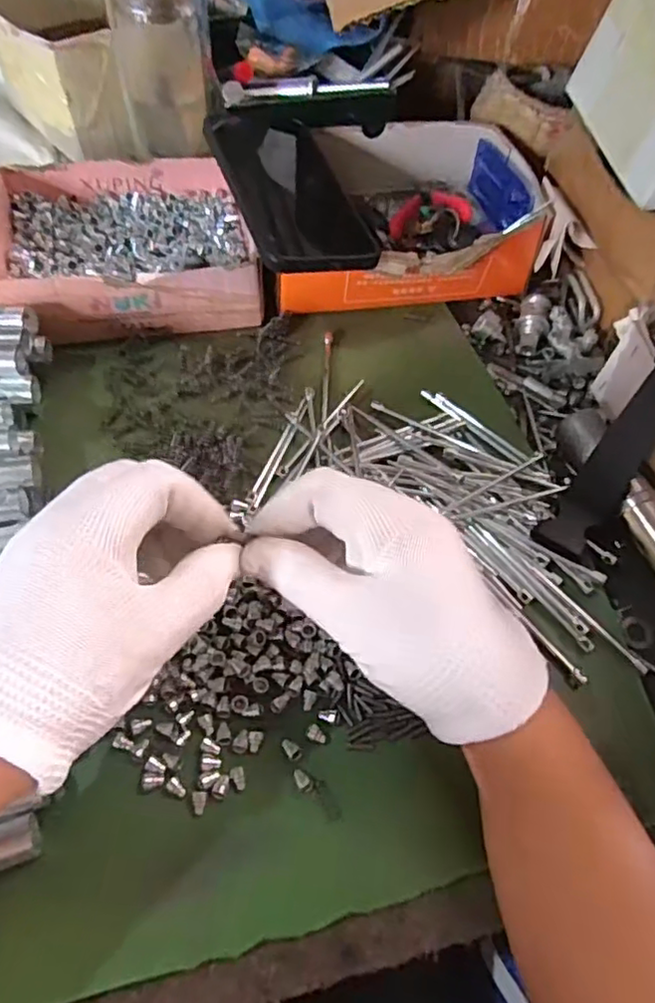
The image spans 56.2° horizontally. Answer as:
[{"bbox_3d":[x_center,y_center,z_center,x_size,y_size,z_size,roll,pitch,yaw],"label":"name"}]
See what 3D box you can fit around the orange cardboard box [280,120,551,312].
[{"bbox_3d":[0.053,-0.216,0.457,0.189,0.054,0.169,-4,61,-5],"label":"orange cardboard box"}]

